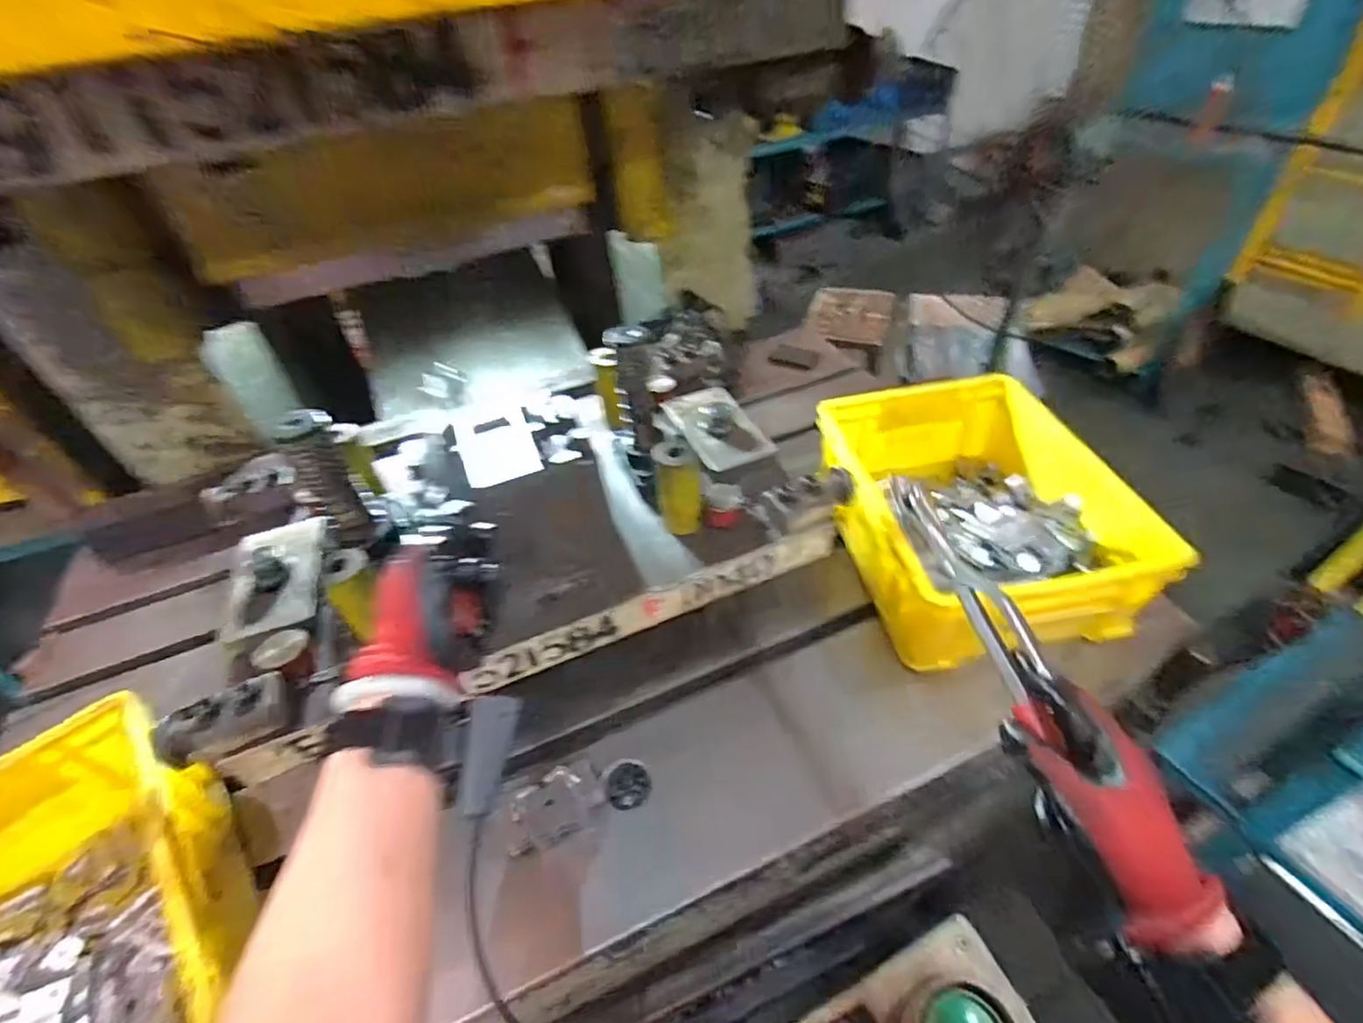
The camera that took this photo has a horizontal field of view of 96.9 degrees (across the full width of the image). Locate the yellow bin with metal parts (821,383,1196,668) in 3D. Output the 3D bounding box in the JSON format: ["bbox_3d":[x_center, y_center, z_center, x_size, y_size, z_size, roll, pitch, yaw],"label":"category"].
[{"bbox_3d":[0.332,-0.003,0.705,0.262,0.119,0.342,-9,44,-2],"label":"yellow bin with metal parts"}]

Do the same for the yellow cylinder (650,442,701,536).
[{"bbox_3d":[-0.002,-0.023,0.607,0.042,0.089,0.039,-8,44,-1],"label":"yellow cylinder"}]

